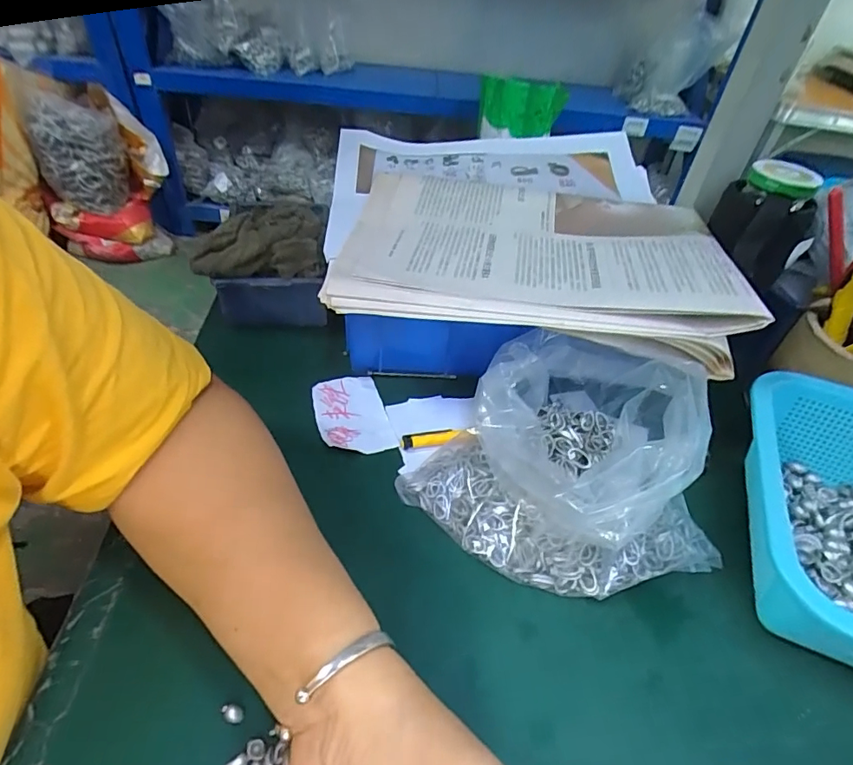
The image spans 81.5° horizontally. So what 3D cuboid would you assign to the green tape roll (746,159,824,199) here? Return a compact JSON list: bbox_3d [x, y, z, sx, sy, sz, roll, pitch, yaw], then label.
[{"bbox_3d":[0.267,-0.153,0.370,0.046,0.016,0.042,25,47,20],"label":"green tape roll"}]

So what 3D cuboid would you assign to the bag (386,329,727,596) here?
[{"bbox_3d":[0.102,0.048,0.313,0.178,0.090,0.158,33,49,25],"label":"bag"}]

